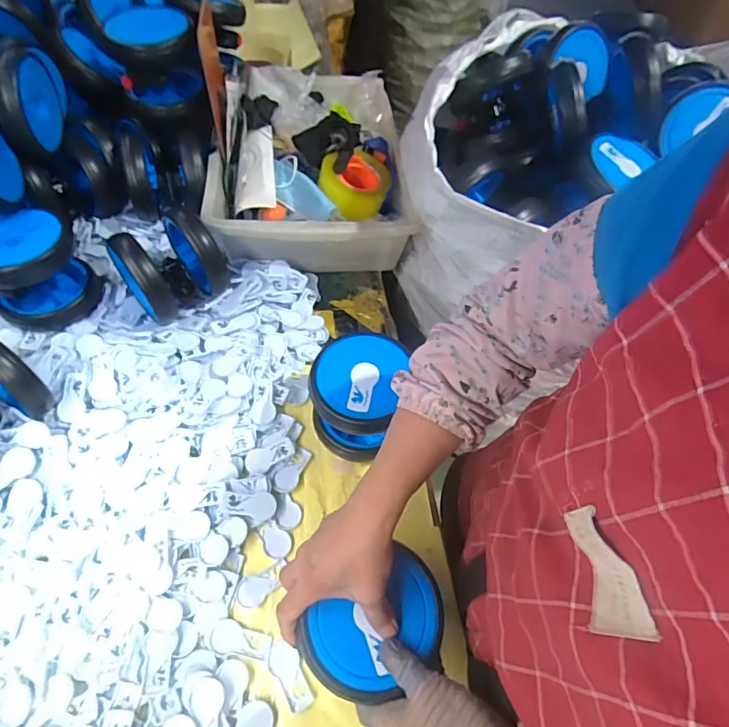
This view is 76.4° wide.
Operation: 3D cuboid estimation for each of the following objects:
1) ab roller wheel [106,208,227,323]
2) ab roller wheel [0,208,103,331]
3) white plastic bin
[{"bbox_3d":[-0.283,-0.157,0.679,0.118,0.131,0.150,40,63,20],"label":"ab roller wheel"},{"bbox_3d":[-0.452,-0.128,0.638,0.114,0.122,0.104,2,57,-3],"label":"ab roller wheel"},{"bbox_3d":[-0.096,-0.358,0.825,0.312,0.147,0.431,0,57,-4],"label":"white plastic bin"}]

